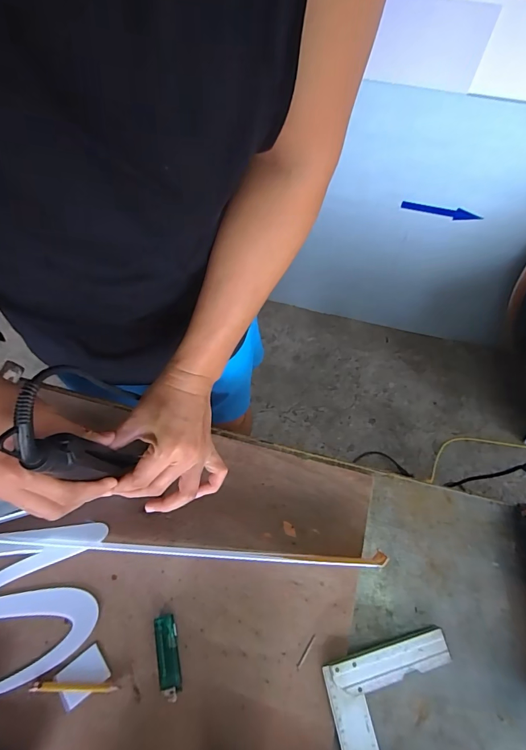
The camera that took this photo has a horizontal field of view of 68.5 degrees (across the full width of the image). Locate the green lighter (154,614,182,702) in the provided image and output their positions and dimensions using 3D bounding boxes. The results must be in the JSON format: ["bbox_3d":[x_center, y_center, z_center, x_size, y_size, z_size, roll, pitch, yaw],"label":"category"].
[{"bbox_3d":[-0.109,0.321,0.441,0.025,0.011,0.080,-12,65,-4],"label":"green lighter"}]

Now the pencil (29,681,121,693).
[{"bbox_3d":[-0.208,0.345,0.426,0.094,0.005,0.009,1,64,2],"label":"pencil"}]

